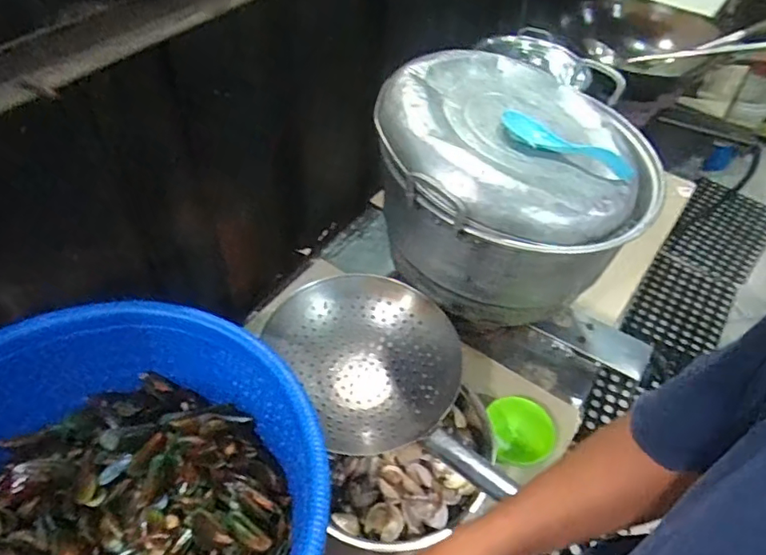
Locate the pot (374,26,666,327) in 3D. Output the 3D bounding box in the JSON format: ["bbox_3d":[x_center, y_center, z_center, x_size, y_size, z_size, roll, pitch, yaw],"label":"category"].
[{"bbox_3d":[0.198,-0.151,0.844,0.372,0.256,0.391,3,48,-3],"label":"pot"}]

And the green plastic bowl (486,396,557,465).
[{"bbox_3d":[0.225,0.255,0.892,0.112,0.061,0.098,-6,49,-10],"label":"green plastic bowl"}]

